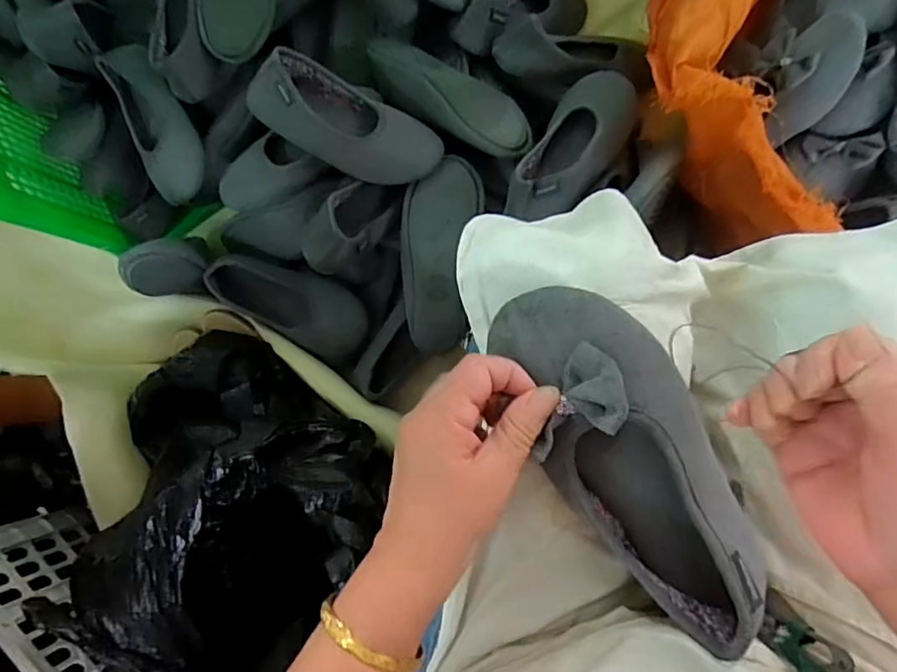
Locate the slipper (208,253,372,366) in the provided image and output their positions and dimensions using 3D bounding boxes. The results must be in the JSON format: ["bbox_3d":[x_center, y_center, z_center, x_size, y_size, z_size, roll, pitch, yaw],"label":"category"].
[{"bbox_3d":[-0.217,-0.047,0.778,0.218,0.056,0.100,27,90,9],"label":"slipper"}]

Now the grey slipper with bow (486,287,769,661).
[{"bbox_3d":[0.110,0.071,0.329,0.091,0.052,0.224,-30,95,5],"label":"grey slipper with bow"}]

